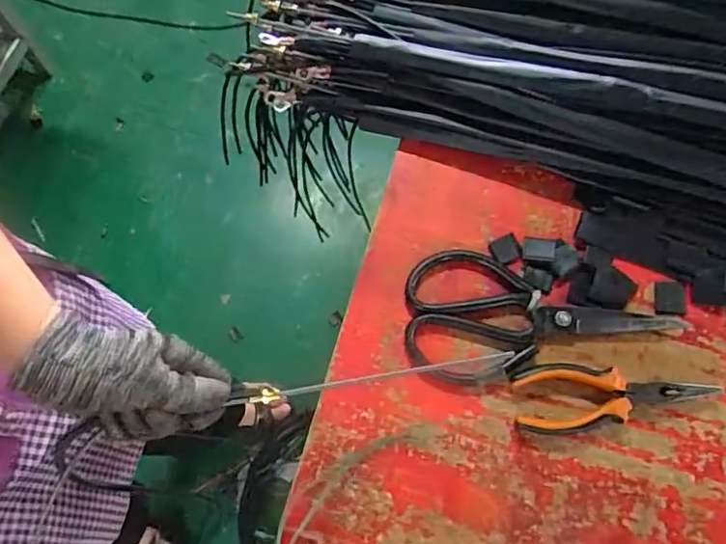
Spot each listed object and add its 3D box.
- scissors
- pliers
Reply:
[{"bbox_3d":[0.145,0.025,0.470,0.220,0.015,0.113,-9,72,-3],"label":"scissors"},{"bbox_3d":[0.200,0.100,0.441,0.159,0.018,0.052,0,71,0],"label":"pliers"}]

